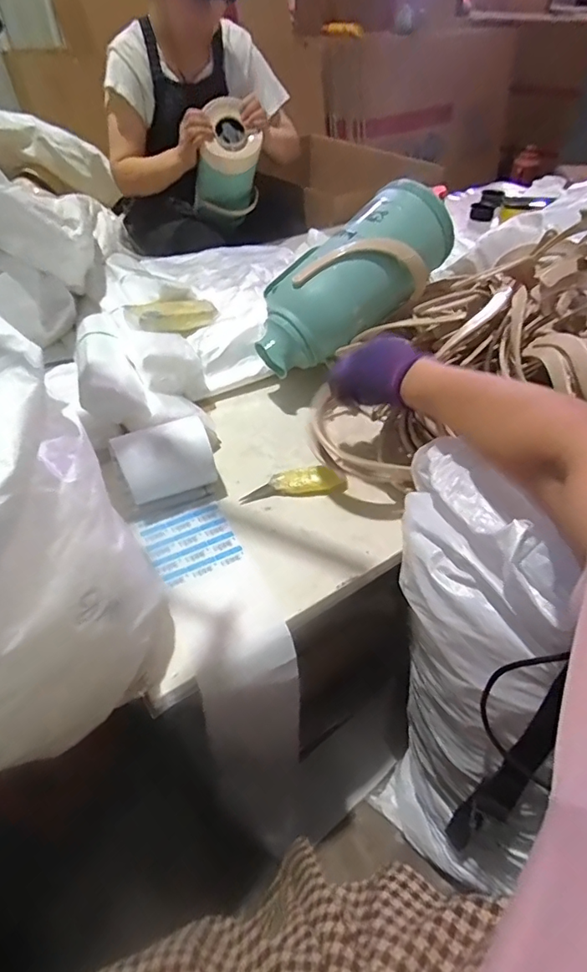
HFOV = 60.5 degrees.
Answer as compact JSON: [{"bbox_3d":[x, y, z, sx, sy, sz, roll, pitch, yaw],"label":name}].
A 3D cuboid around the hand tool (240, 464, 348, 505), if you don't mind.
[{"bbox_3d":[0.003,-0.005,0.697,0.144,0.035,0.036,-3,45,-3],"label":"hand tool"}]

